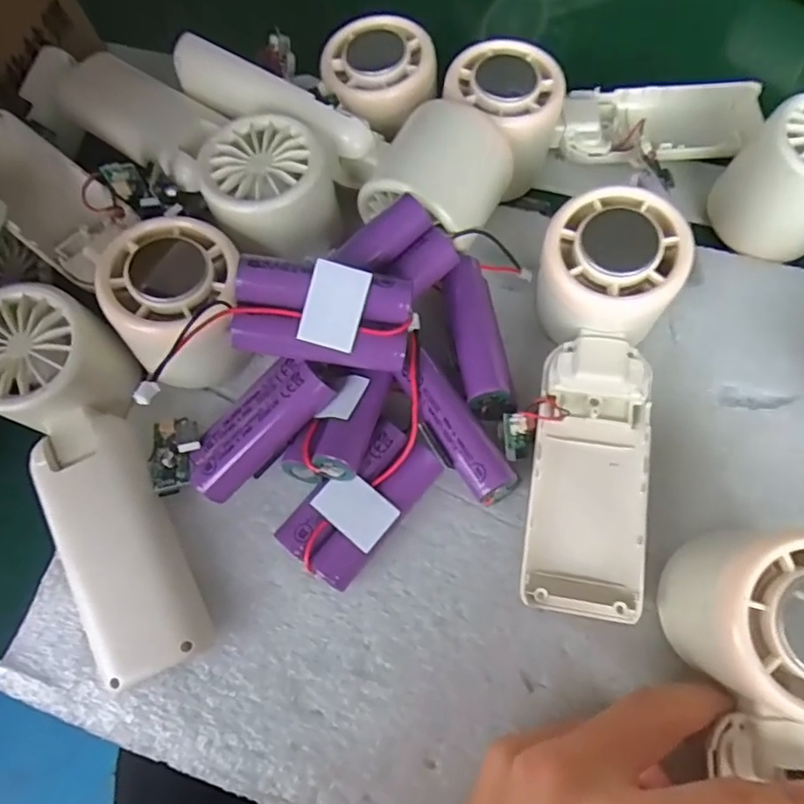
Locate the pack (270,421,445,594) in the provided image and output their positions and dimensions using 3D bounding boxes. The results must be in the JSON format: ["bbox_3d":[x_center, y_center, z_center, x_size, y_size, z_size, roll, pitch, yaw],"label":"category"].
[{"bbox_3d":[-0.016,0.041,0.242,0.033,0.022,0.066,38,75,15],"label":"pack"}]

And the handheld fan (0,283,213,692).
[{"bbox_3d":[-0.127,0.030,0.245,0.055,0.039,0.165,-24,83,-7],"label":"handheld fan"}]

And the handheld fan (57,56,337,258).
[{"bbox_3d":[-0.097,-0.124,0.279,0.161,0.039,0.053,39,75,16],"label":"handheld fan"}]

